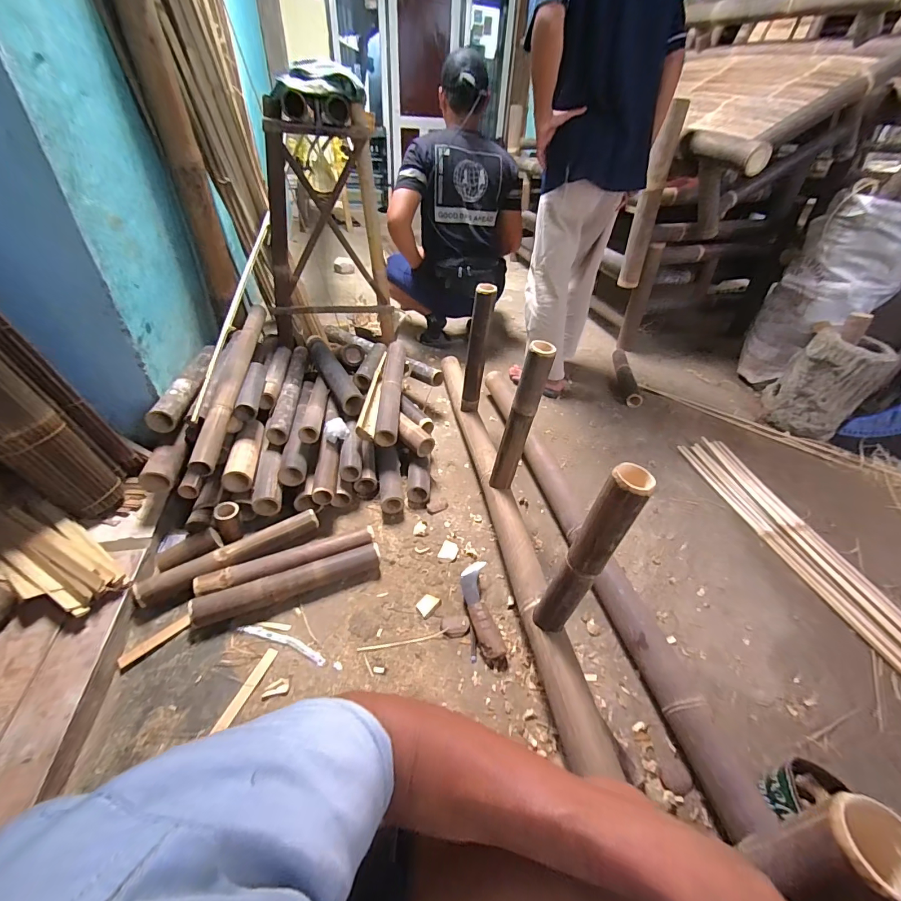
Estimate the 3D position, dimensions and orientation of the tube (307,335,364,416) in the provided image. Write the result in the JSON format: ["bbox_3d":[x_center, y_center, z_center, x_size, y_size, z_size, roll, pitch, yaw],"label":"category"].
[{"bbox_3d":[-0.422,-0.296,1.428,0.083,0.064,0.502,-17,44,-23],"label":"tube"}]

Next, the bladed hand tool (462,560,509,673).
[{"bbox_3d":[0.071,0.366,0.904,0.070,0.051,0.230,-5,41,-9],"label":"bladed hand tool"}]

